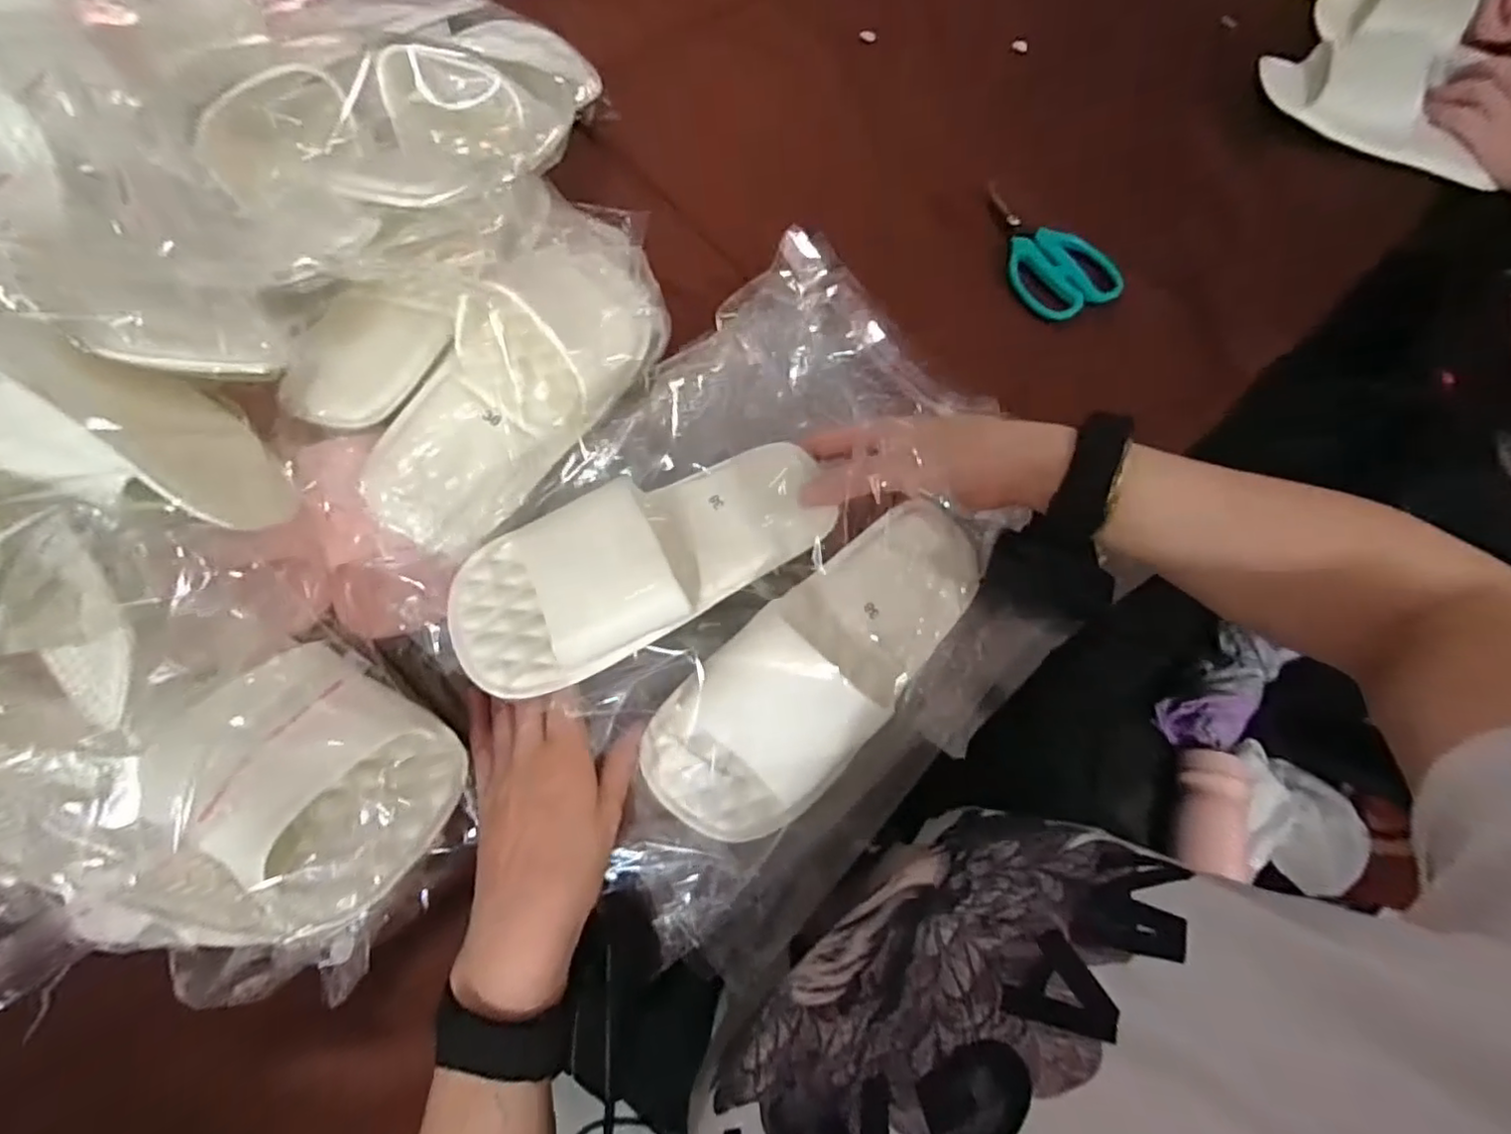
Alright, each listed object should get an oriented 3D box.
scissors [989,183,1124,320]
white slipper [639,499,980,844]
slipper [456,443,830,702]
[{"bbox_3d":[0.227,-0.258,0.530,0.075,0.012,0.136,-27,73,-12],"label":"scissors"},{"bbox_3d":[0.038,0.055,0.364,0.220,0.060,0.090,-38,76,-15],"label":"white slipper"},{"bbox_3d":[-0.060,-0.010,0.374,0.219,0.047,0.091,-26,73,-20],"label":"slipper"}]

